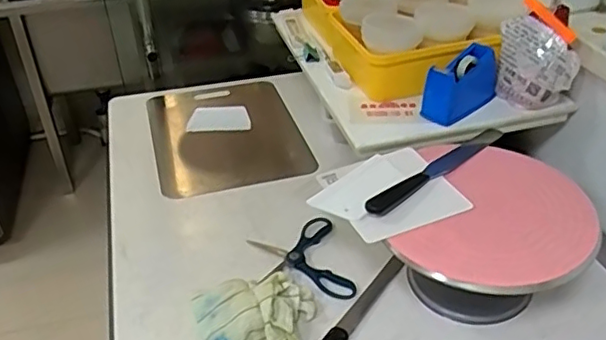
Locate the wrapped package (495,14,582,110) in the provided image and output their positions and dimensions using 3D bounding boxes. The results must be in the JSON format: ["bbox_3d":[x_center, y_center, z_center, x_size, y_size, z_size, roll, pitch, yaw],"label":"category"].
[{"bbox_3d":[0.375,-0.172,0.954,0.123,0.113,0.082,13,38,20],"label":"wrapped package"}]

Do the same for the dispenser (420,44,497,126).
[{"bbox_3d":[0.258,-0.136,0.959,0.137,0.097,0.051,-24,41,-27],"label":"dispenser"}]

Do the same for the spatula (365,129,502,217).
[{"bbox_3d":[0.202,-0.009,0.870,0.308,0.013,0.033,-30,48,-32],"label":"spatula"}]

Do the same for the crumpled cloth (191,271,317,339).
[{"bbox_3d":[-0.063,0.195,0.817,0.163,0.043,0.120,-13,40,-15],"label":"crumpled cloth"}]

